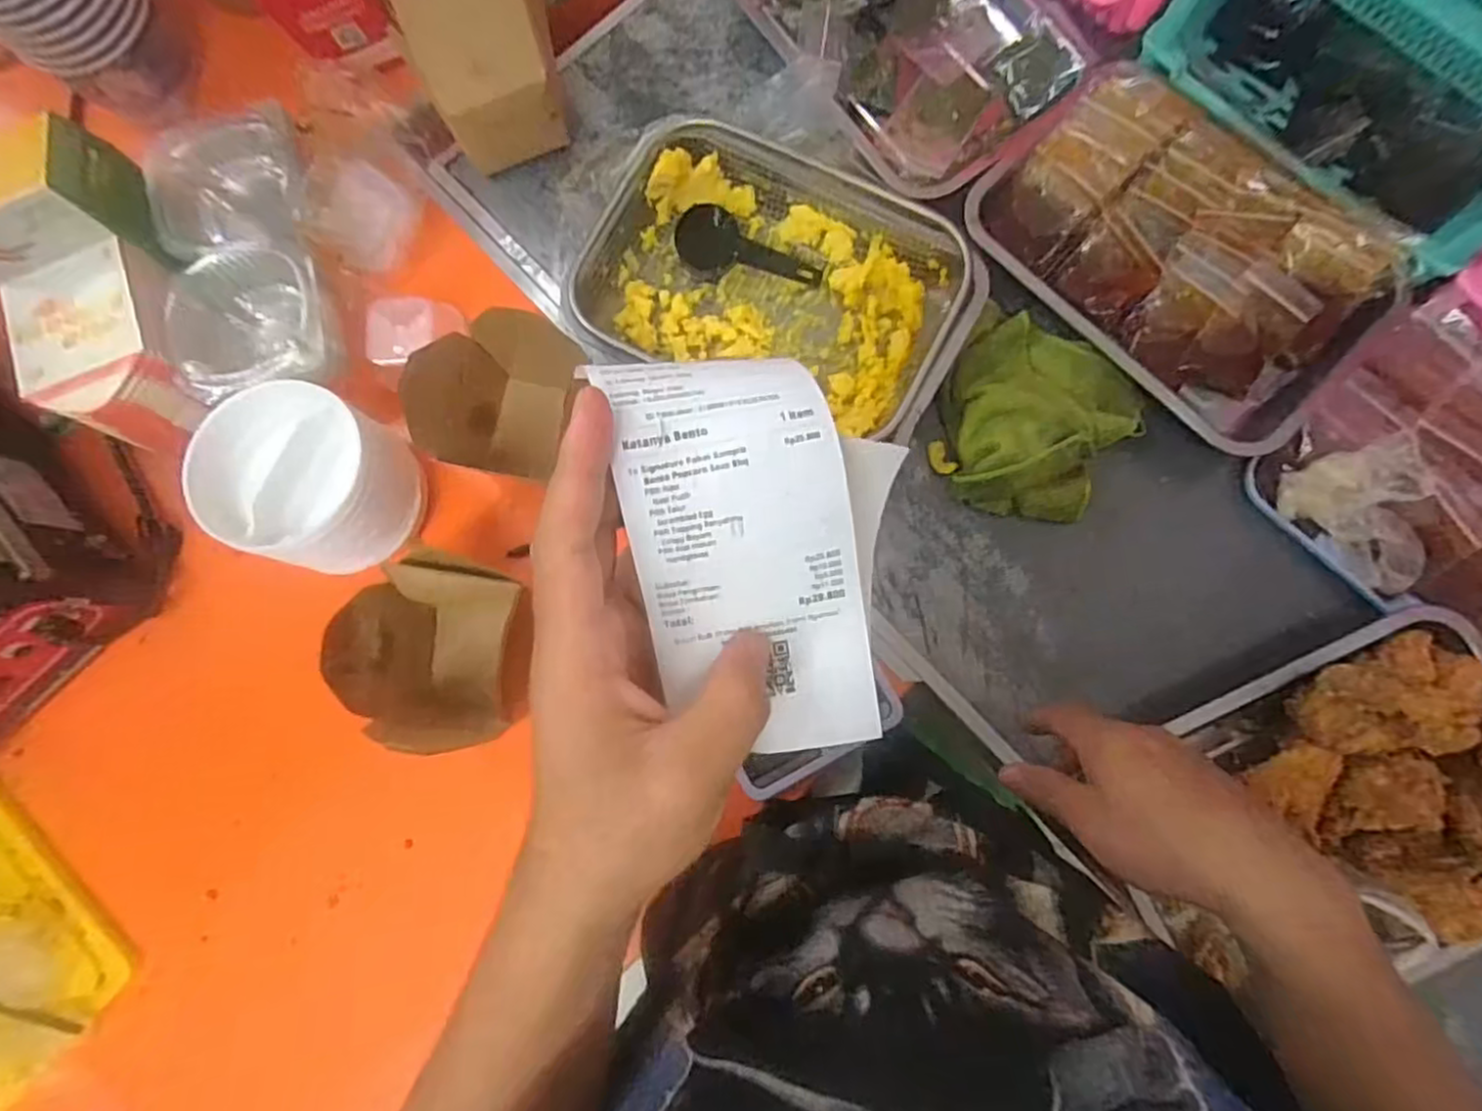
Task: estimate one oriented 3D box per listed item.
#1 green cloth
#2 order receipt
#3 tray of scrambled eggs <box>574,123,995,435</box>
[{"bbox_3d":[0.235,-0.113,0.571,0.145,0.043,0.157,29,84,7],"label":"green cloth"},{"bbox_3d":[0.002,0.002,0.260,0.077,0.023,0.149,-14,106,-4],"label":"order receipt"},{"bbox_3d":[0.028,-0.226,0.589,0.310,0.056,0.199,23,83,6],"label":"tray of scrambled eggs"}]

